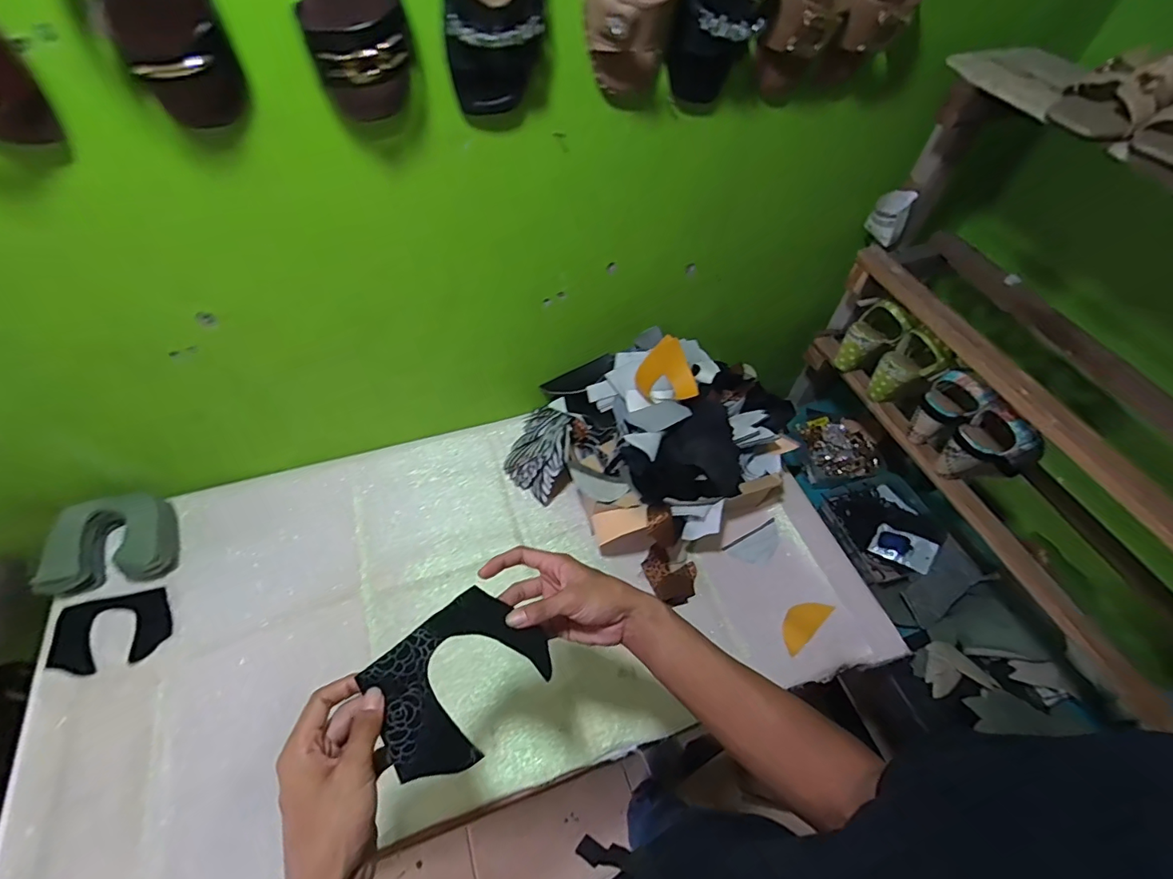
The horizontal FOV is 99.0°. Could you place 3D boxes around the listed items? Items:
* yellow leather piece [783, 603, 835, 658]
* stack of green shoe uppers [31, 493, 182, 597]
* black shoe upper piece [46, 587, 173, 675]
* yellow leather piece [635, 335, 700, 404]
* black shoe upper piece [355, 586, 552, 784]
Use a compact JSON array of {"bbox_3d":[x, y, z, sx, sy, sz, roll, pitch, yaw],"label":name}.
[{"bbox_3d":[0.343,0.289,0.795,0.101,0.005,0.046,-40,61,-17],"label":"yellow leather piece"},{"bbox_3d":[-0.743,0.160,0.779,0.152,0.087,0.136,-19,58,-18],"label":"stack of green shoe uppers"},{"bbox_3d":[-0.700,0.283,0.742,0.138,0.006,0.109,-11,57,-26],"label":"black shoe upper piece"},{"bbox_3d":[0.134,-0.112,0.857,0.095,0.027,0.107,-28,96,1],"label":"yellow leather piece"},{"bbox_3d":[-0.108,0.198,0.420,0.106,0.043,0.145,39,60,22],"label":"black shoe upper piece"}]

